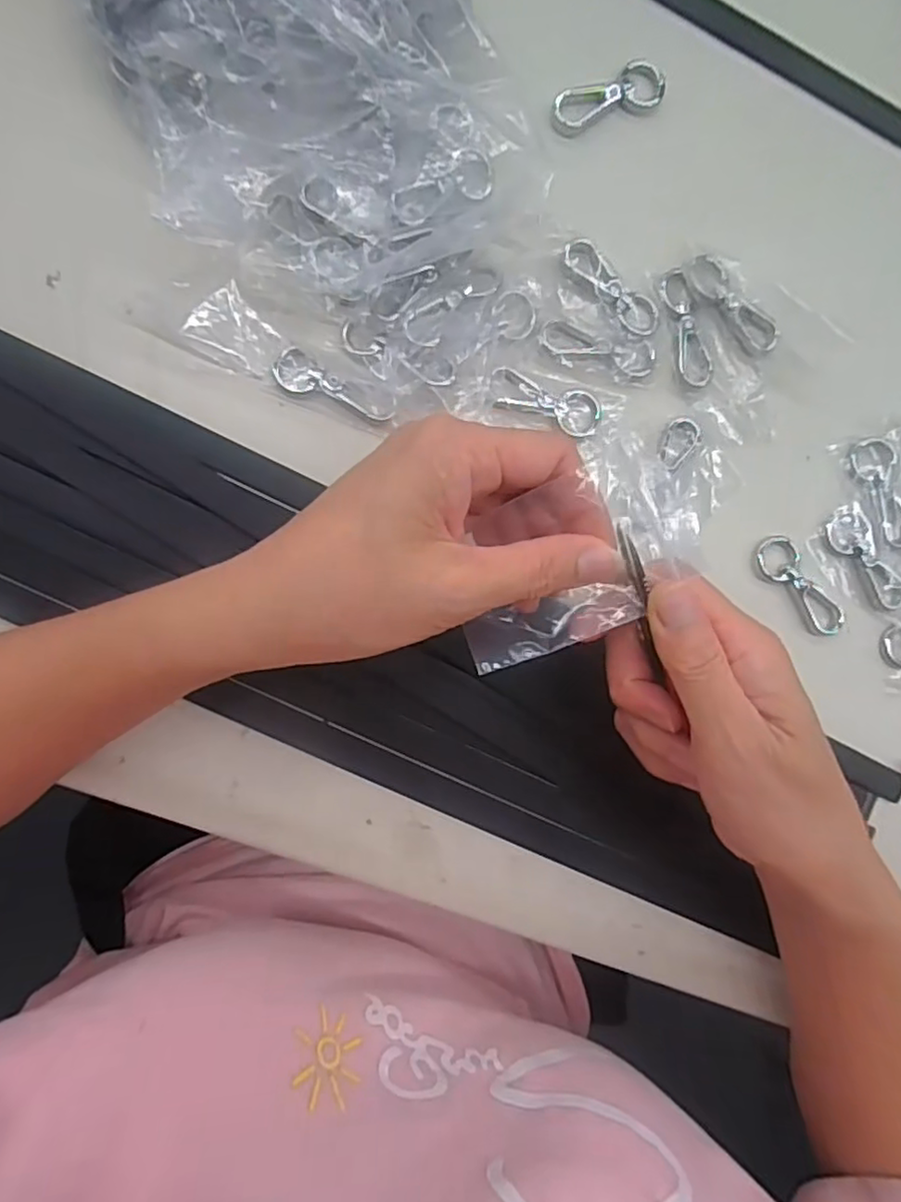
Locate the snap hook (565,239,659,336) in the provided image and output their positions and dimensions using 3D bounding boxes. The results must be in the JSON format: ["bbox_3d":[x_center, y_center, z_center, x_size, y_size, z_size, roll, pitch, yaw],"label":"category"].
[{"bbox_3d":[0.077,-0.148,0.302,0.056,0.004,0.018,43,86,-6],"label":"snap hook"}]

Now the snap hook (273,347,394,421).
[{"bbox_3d":[-0.053,-0.093,0.286,0.056,0.004,0.018,31,87,-6],"label":"snap hook"}]

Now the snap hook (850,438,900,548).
[{"bbox_3d":[0.220,-0.054,0.320,0.019,0.004,0.057,-21,93,-6],"label":"snap hook"}]

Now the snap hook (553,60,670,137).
[{"bbox_3d":[0.076,-0.241,0.305,0.060,0.004,0.020,-23,93,-6],"label":"snap hook"}]

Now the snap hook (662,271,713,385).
[{"bbox_3d":[0.115,-0.131,0.308,0.017,0.004,0.056,-16,93,-6],"label":"snap hook"}]

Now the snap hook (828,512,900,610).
[{"bbox_3d":[0.212,-0.020,0.321,0.019,0.004,0.057,-40,95,-5],"label":"snap hook"}]

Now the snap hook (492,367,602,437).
[{"bbox_3d":[0.045,-0.092,0.298,0.055,0.012,0.021,11,89,-7],"label":"snap hook"}]

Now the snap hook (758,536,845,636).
[{"bbox_3d":[0.176,-0.008,0.318,0.022,0.004,0.060,-43,95,-5],"label":"snap hook"}]

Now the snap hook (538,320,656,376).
[{"bbox_3d":[0.070,-0.118,0.300,0.058,0.004,0.018,8,90,-7],"label":"snap hook"}]

